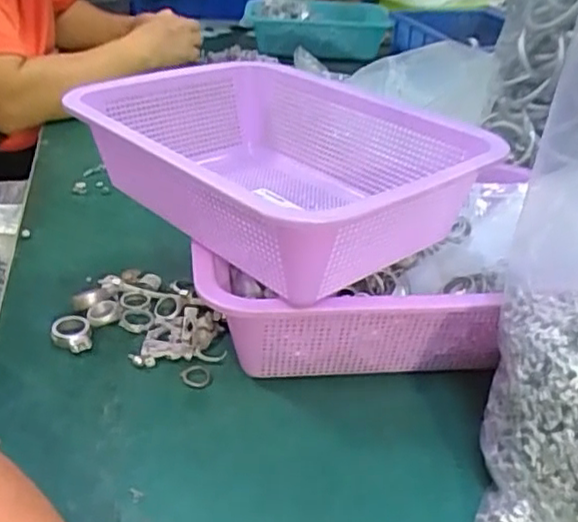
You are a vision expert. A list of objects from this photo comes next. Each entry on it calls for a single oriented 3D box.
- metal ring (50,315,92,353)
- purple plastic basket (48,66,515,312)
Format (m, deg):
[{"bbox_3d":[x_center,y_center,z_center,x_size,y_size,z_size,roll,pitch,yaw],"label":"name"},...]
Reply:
[{"bbox_3d":[-0.153,0.052,0.460,0.026,0.014,0.027,-7,31,-17],"label":"metal ring"},{"bbox_3d":[-0.016,-0.065,0.448,0.189,0.077,0.265,-24,41,-36],"label":"purple plastic basket"}]

